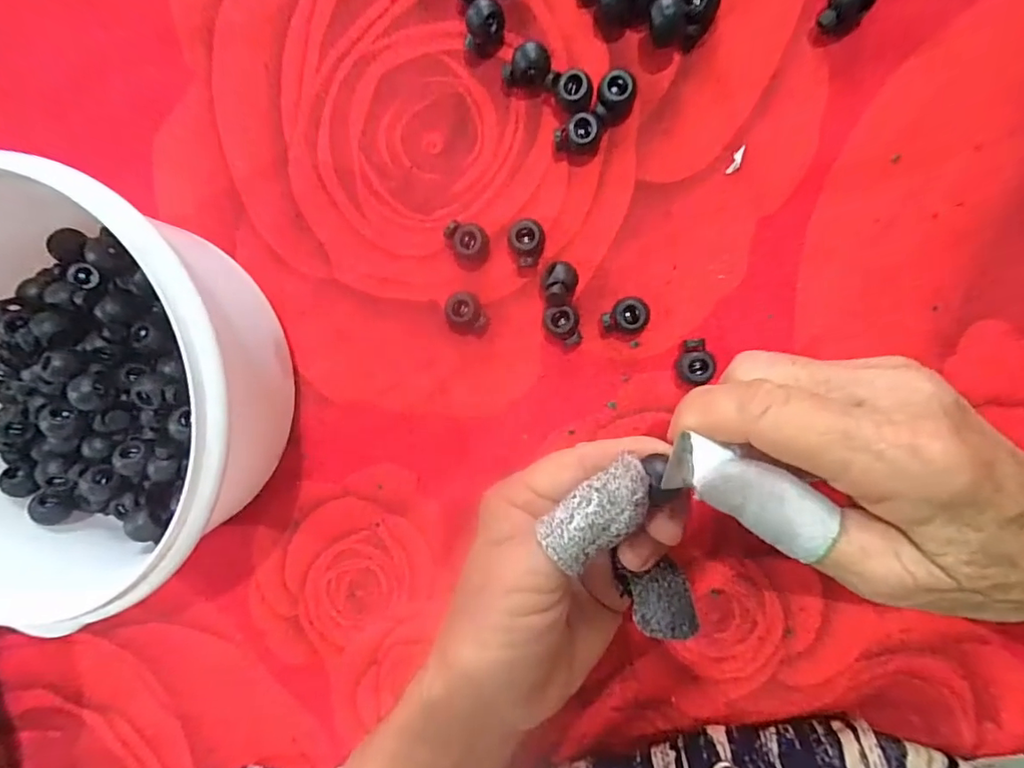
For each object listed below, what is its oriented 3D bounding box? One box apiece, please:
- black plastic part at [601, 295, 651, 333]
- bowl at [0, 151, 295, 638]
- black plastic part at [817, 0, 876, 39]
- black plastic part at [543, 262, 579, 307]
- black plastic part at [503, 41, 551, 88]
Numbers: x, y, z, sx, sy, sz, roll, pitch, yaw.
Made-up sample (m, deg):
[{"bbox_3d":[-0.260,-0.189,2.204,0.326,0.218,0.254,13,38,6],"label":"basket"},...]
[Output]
[{"bbox_3d":[0.048,-0.029,0.215,0.018,0.011,0.014,7,97,7],"label":"black plastic part"},{"bbox_3d":[-0.172,0.004,0.210,0.154,0.077,0.147,1,96,7],"label":"bowl"},{"bbox_3d":[0.122,-0.138,0.187,0.015,0.012,0.018,35,99,3],"label":"black plastic part"},{"bbox_3d":[0.021,-0.042,0.214,0.014,0.016,0.018,-2,96,8],"label":"black plastic part"},{"bbox_3d":[0.007,-0.128,0.208,0.018,0.012,0.015,4,96,7],"label":"black plastic part"}]

